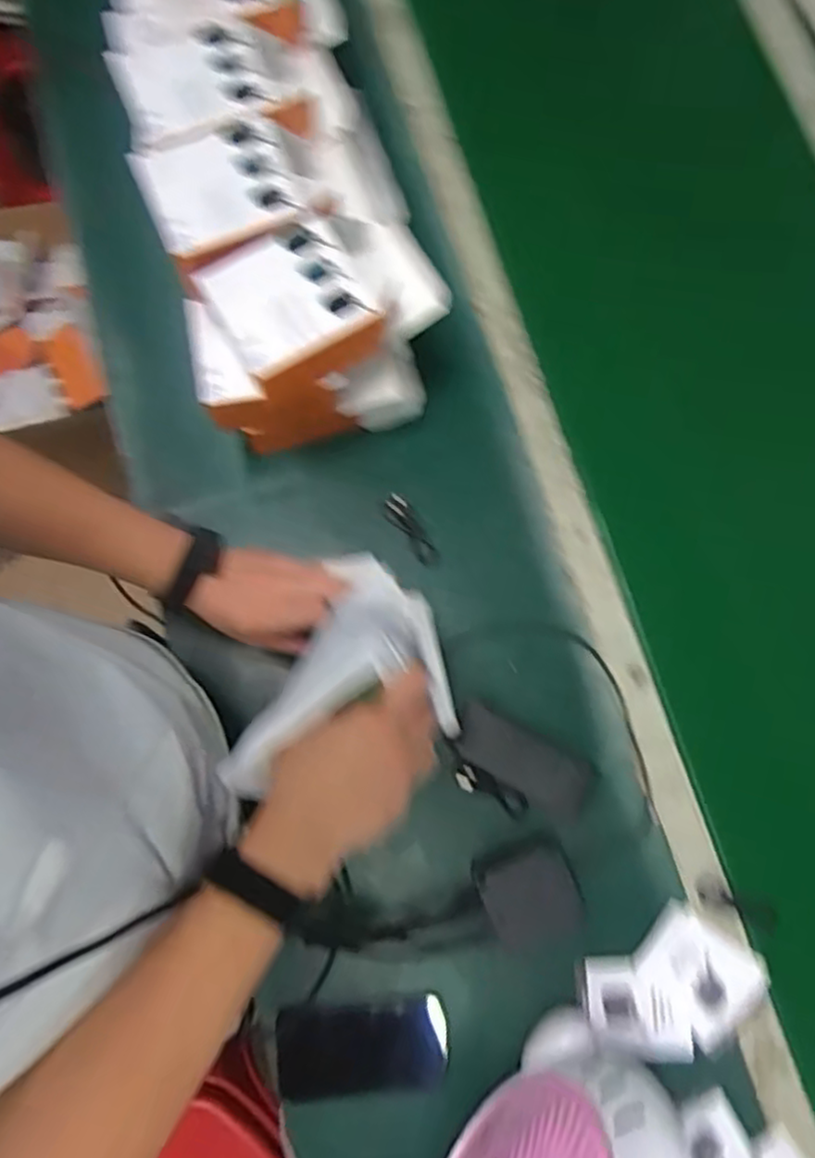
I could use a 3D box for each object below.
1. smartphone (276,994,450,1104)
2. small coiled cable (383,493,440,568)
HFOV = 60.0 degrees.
[{"bbox_3d":[-0.038,0.406,0.608,0.144,0.005,0.071,-3,68,-4],"label":"smartphone"},{"bbox_3d":[0.004,-0.047,0.702,0.025,0.005,0.083,-32,81,-7],"label":"small coiled cable"}]

